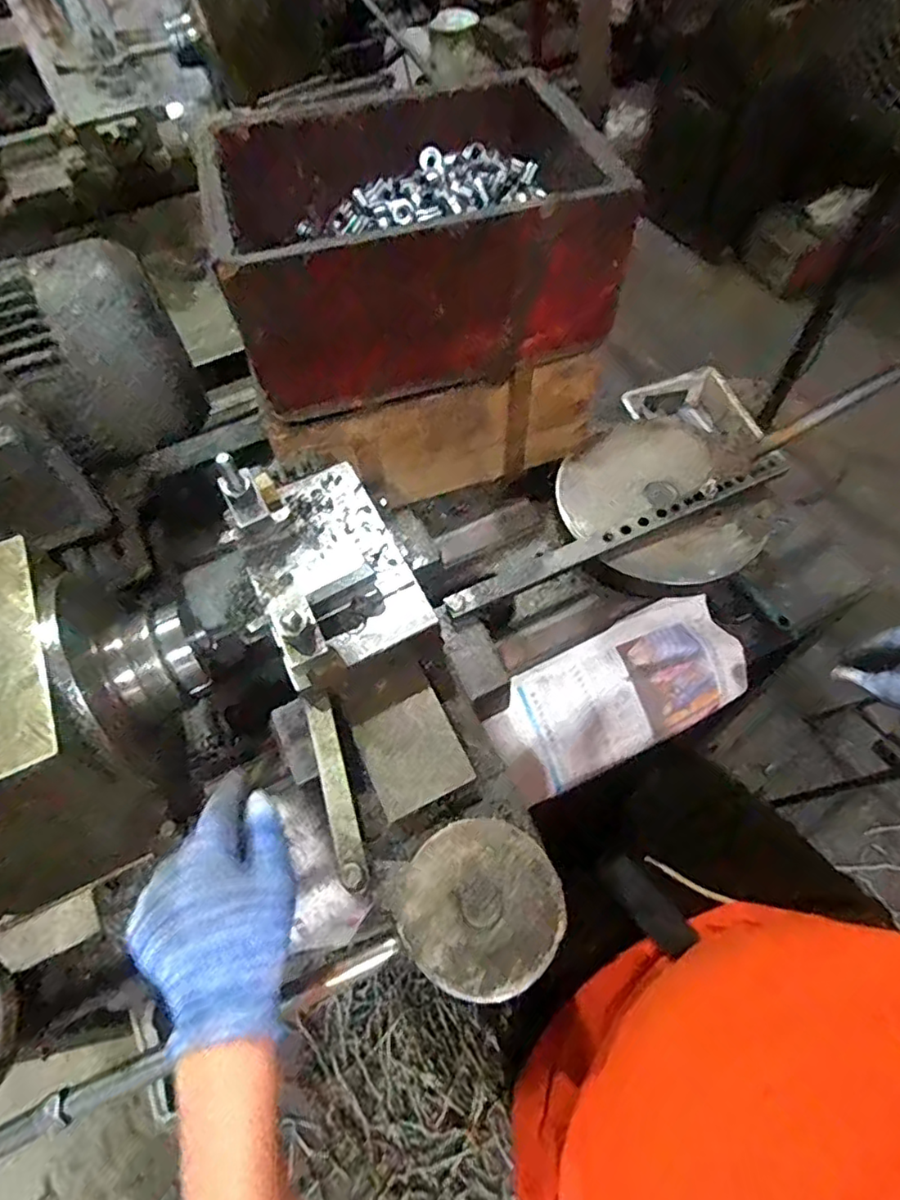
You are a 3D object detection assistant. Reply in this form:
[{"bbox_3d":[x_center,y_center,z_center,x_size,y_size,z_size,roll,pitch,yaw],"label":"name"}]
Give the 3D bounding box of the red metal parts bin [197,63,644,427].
[{"bbox_3d":[-0.051,-0.346,0.594,0.332,0.158,0.266,-21,61,-9],"label":"red metal parts bin"}]

